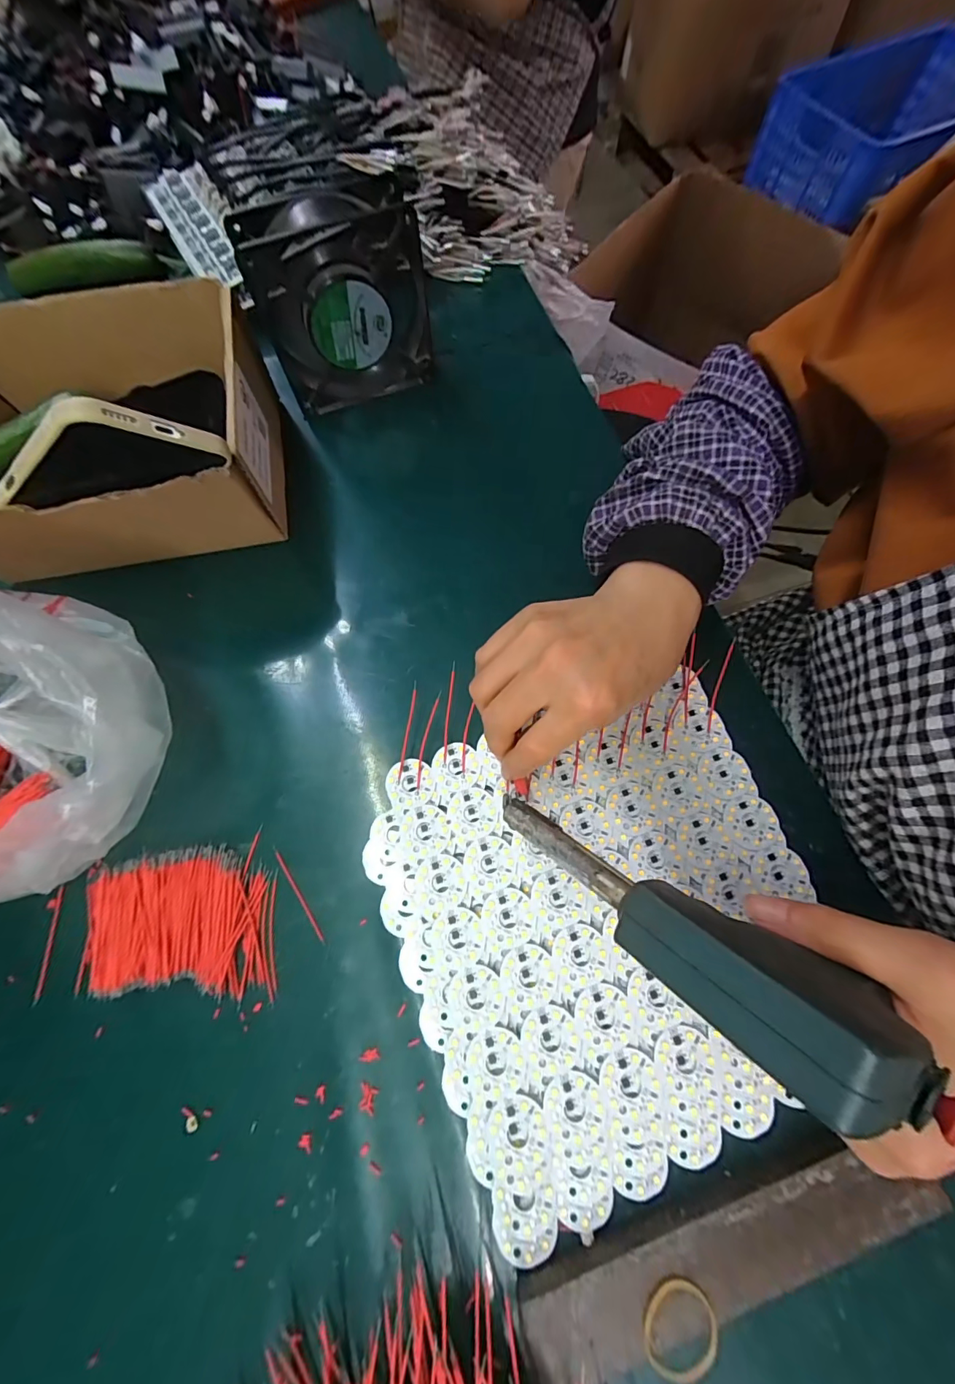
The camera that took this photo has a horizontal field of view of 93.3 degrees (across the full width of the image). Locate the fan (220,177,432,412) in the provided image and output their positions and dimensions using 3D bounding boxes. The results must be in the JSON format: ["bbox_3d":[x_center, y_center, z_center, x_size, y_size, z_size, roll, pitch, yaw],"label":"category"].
[{"bbox_3d":[-0.102,-0.294,0.345,0.119,0.116,0.047,-20,73,-4],"label":"fan"}]

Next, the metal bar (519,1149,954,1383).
[{"bbox_3d":[0.114,0.256,0.207,0.190,0.013,0.035,-21,73,-4],"label":"metal bar"}]

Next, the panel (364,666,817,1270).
[{"bbox_3d":[0.071,0.125,0.260,0.235,0.011,0.237,-24,74,-5],"label":"panel"}]

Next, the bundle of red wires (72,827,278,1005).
[{"bbox_3d":[-0.179,0.136,0.265,0.110,0.012,0.081,-7,73,0],"label":"bundle of red wires"}]

